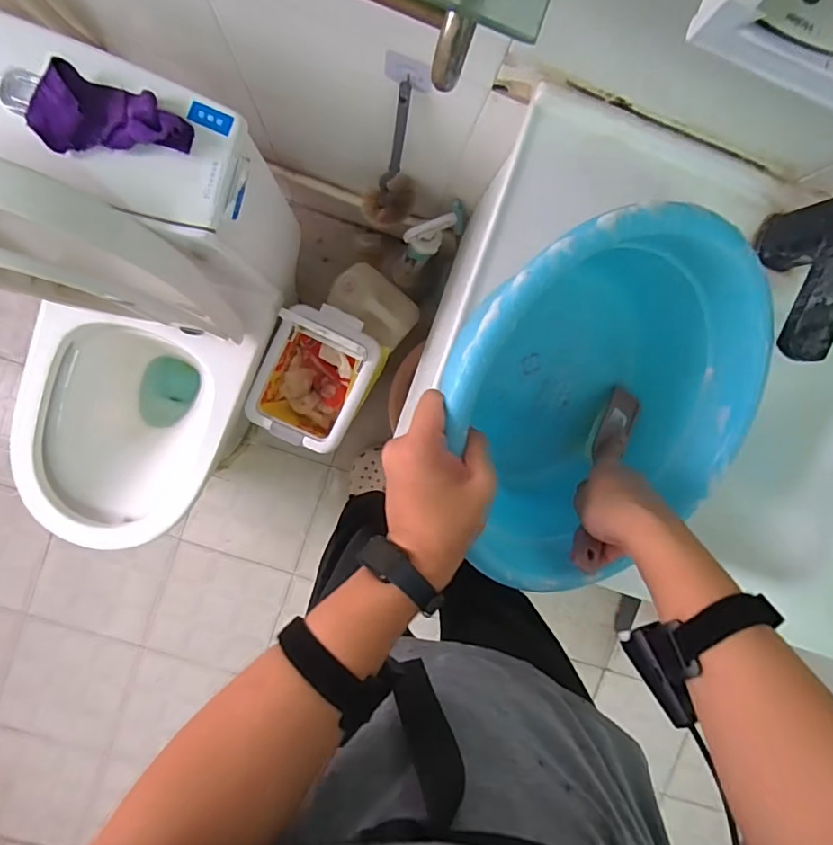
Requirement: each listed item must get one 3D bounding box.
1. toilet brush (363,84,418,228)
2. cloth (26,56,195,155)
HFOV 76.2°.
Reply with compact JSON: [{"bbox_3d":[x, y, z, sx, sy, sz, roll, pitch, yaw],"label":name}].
[{"bbox_3d":[-0.037,-0.373,0.790,0.079,0.314,0.080,18,94,-7],"label":"toilet brush"},{"bbox_3d":[-0.310,-0.319,0.539,0.146,0.036,0.076,-3,96,-5],"label":"cloth"}]

